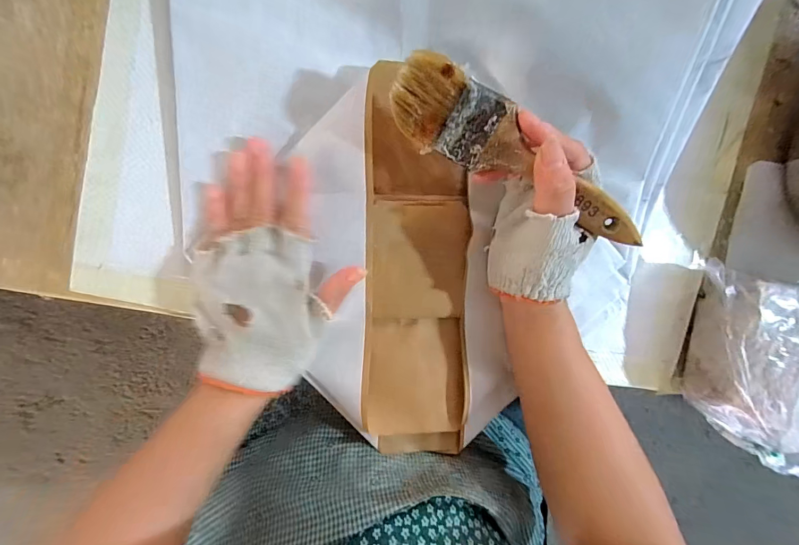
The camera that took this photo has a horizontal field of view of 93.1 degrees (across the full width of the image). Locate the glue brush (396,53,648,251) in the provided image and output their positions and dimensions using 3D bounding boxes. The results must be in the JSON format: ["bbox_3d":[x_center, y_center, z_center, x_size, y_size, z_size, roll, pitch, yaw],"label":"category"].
[{"bbox_3d":[0.075,-0.071,0.240,0.178,0.019,0.046,31,92,-4],"label":"glue brush"}]

